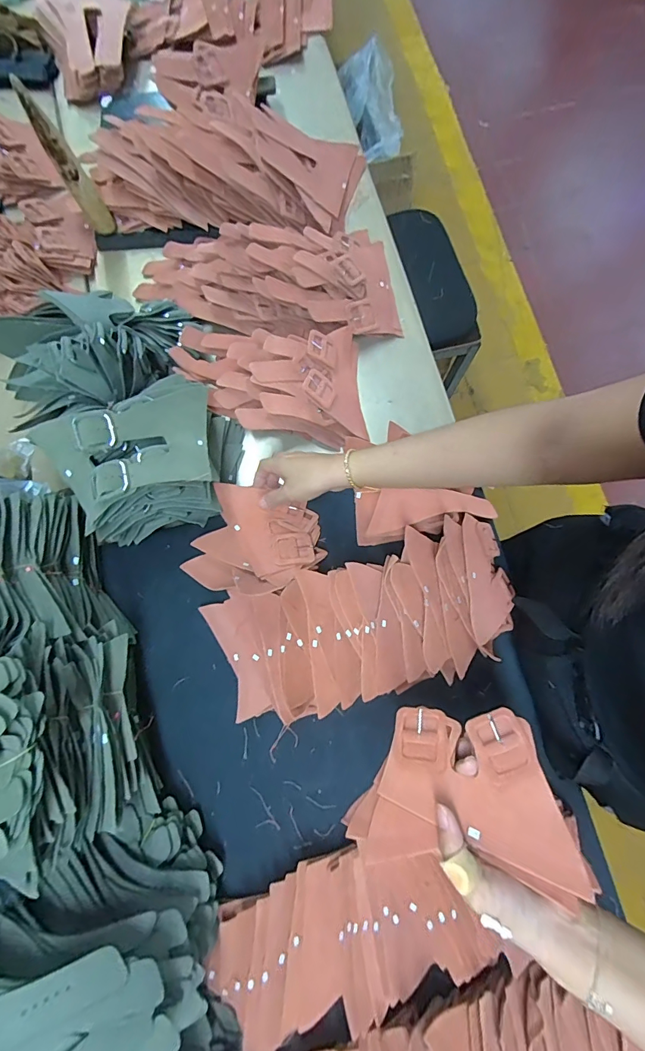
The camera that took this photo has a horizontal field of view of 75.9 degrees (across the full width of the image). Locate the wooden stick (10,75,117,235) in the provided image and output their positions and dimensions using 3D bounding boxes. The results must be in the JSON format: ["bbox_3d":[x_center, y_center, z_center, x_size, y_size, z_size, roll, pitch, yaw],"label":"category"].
[{"bbox_3d":[-0.366,-0.519,0.602,0.038,0.184,0.037,-34,81,-5],"label":"wooden stick"}]

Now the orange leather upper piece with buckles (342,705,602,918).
[{"bbox_3d":[0.116,0.220,0.352,0.176,0.018,0.117,-2,58,16],"label":"orange leather upper piece with buckles"}]

